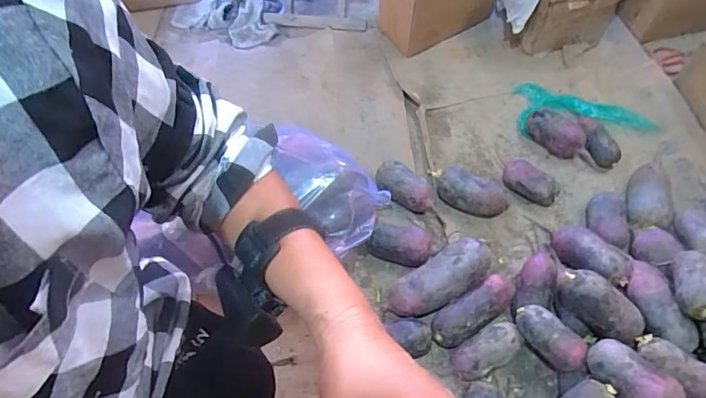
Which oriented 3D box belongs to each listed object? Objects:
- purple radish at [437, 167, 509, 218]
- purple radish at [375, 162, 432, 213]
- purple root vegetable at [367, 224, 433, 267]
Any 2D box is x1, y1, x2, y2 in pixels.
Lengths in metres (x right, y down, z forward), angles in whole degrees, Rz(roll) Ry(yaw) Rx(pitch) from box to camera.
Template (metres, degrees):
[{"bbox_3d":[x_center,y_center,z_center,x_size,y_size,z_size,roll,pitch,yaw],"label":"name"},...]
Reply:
[{"bbox_3d":[0.226,-0.008,0.890,0.129,0.067,0.061,25,65,17],"label":"purple radish"},{"bbox_3d":[0.099,-0.019,0.896,0.119,0.060,0.064,26,65,18],"label":"purple radish"},{"bbox_3d":[0.089,0.082,0.850,0.108,0.057,0.062,14,62,12],"label":"purple root vegetable"}]

